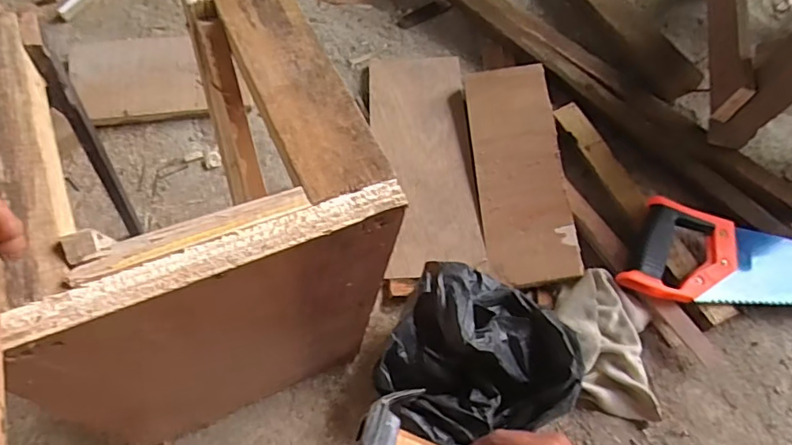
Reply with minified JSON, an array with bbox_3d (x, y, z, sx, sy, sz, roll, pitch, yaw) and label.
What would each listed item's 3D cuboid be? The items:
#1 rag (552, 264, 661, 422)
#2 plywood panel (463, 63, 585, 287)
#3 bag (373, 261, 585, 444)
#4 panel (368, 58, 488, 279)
[{"bbox_3d":[0.229,0.130,0.572,0.095,0.036,0.148,3,63,0],"label":"rag"},{"bbox_3d":[0.153,-0.071,0.662,0.104,0.008,0.298,-7,67,9],"label":"plywood panel"},{"bbox_3d":[0.084,0.139,0.529,0.180,0.094,0.167,20,64,8],"label":"bag"},{"bbox_3d":[0.034,-0.087,0.688,0.126,0.012,0.331,-2,63,-3],"label":"panel"}]

